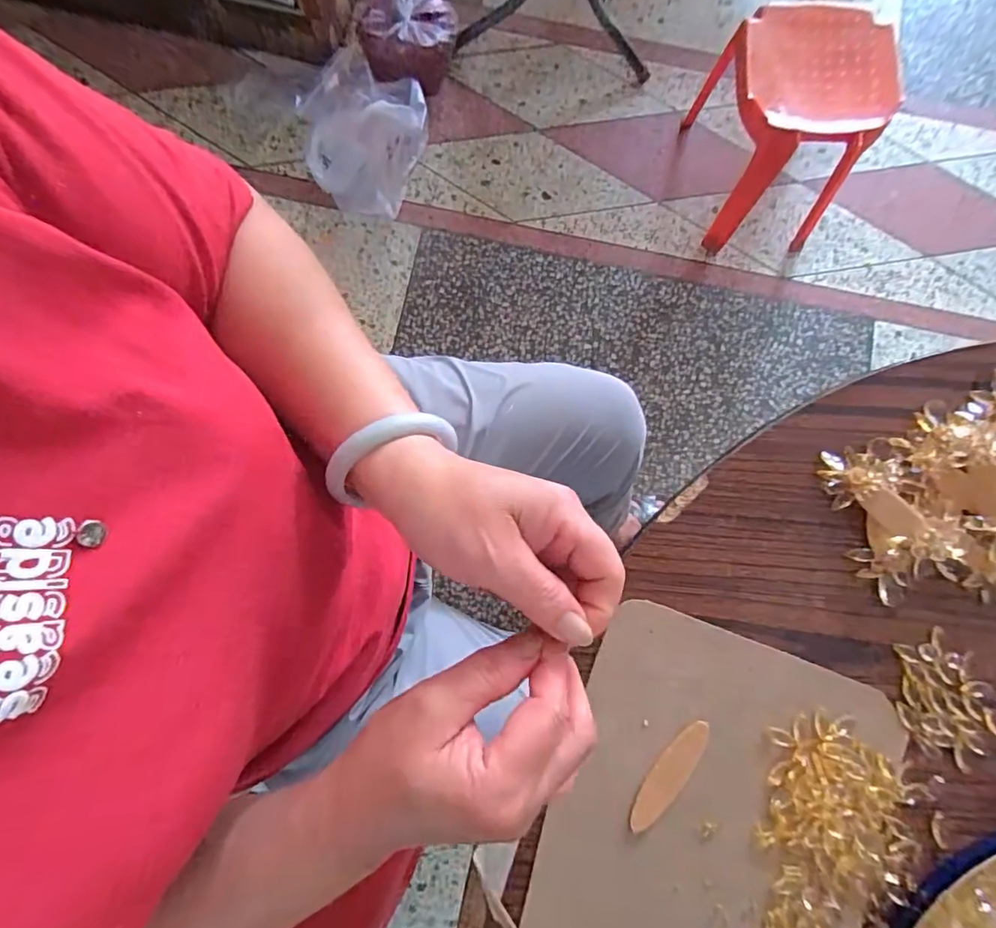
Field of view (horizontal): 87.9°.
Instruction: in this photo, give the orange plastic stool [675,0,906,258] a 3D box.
[{"bbox_3d":[0.565,-0.654,1.022,0.279,0.288,0.355,-5,83,-2],"label":"orange plastic stool"}]

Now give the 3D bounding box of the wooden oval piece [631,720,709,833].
[{"bbox_3d":[0.100,0.180,0.300,0.017,0.004,0.070,39,84,4],"label":"wooden oval piece"}]

